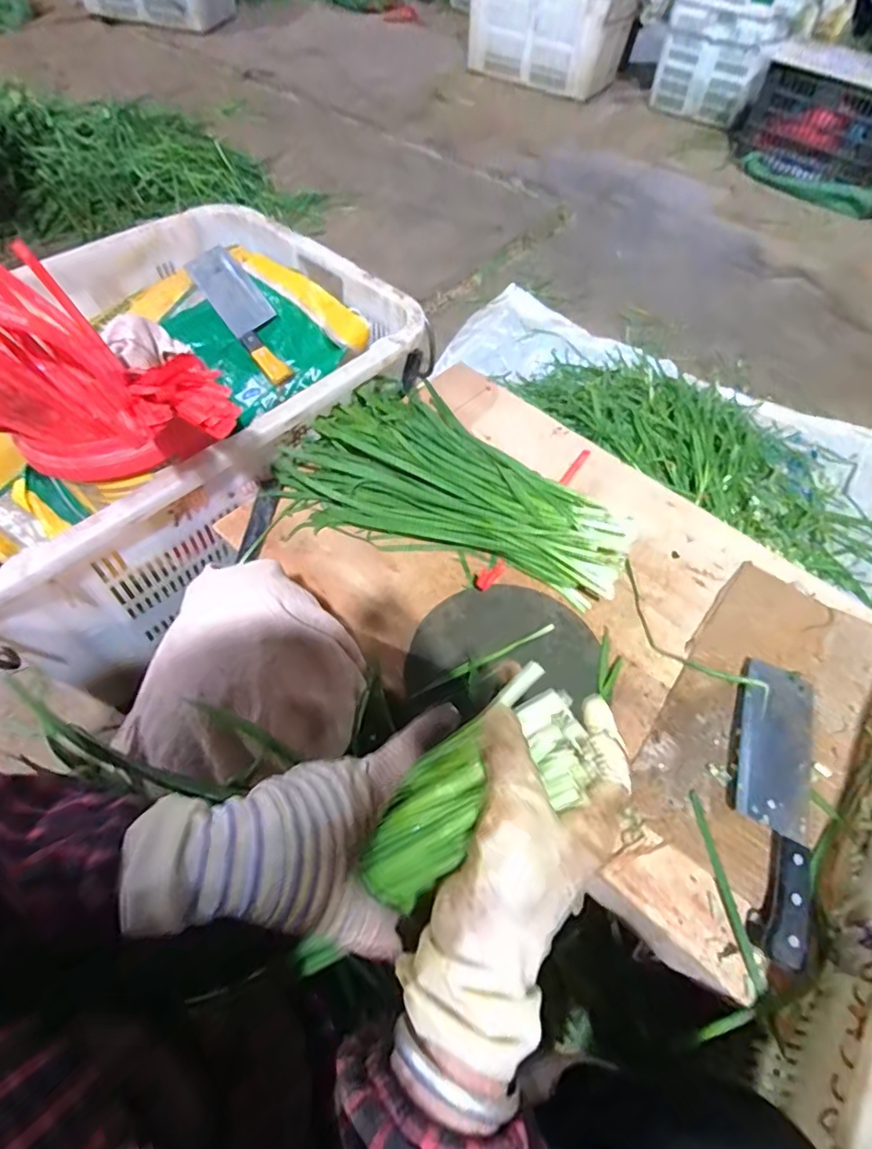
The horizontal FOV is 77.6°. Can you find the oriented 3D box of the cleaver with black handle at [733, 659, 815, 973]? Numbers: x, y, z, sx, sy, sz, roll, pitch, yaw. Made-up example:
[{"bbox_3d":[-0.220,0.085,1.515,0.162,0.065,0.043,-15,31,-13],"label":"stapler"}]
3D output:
[{"bbox_3d":[0.319,0.207,0.511,0.069,0.027,0.270,20,57,8],"label":"cleaver with black handle"}]

